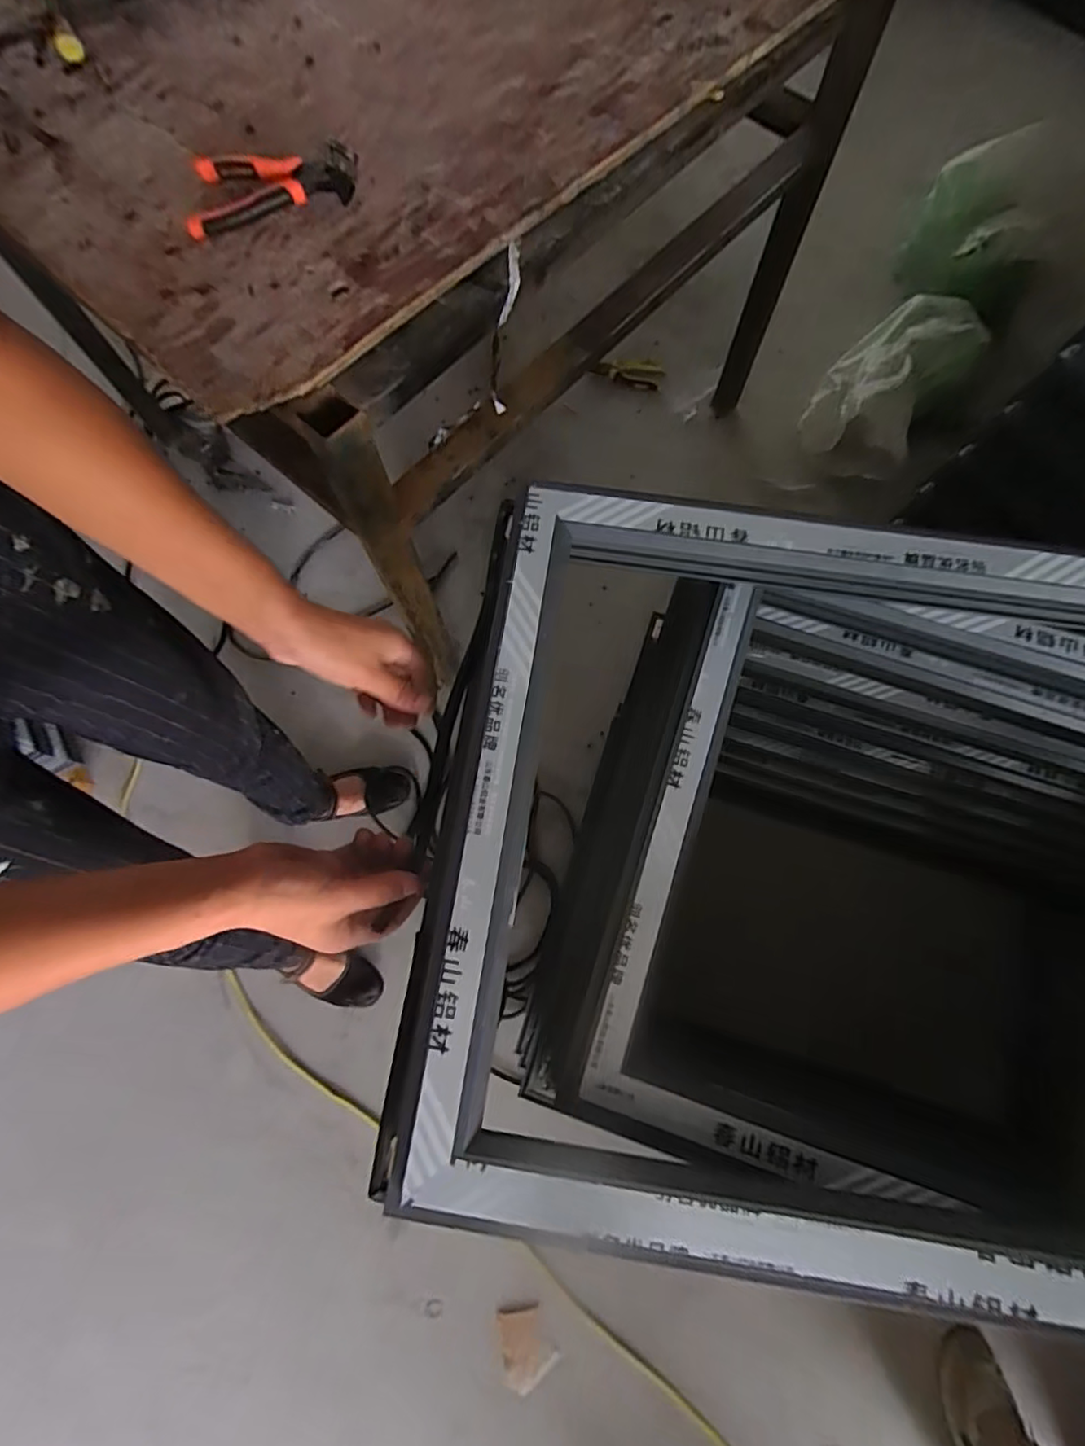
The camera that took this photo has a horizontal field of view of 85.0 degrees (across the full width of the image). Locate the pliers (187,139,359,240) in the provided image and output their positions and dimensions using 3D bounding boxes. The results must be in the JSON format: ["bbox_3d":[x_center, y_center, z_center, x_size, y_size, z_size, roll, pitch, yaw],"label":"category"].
[{"bbox_3d":[-0.263,-0.530,0.578,0.166,0.030,0.094,-9,74,-1],"label":"pliers"}]

